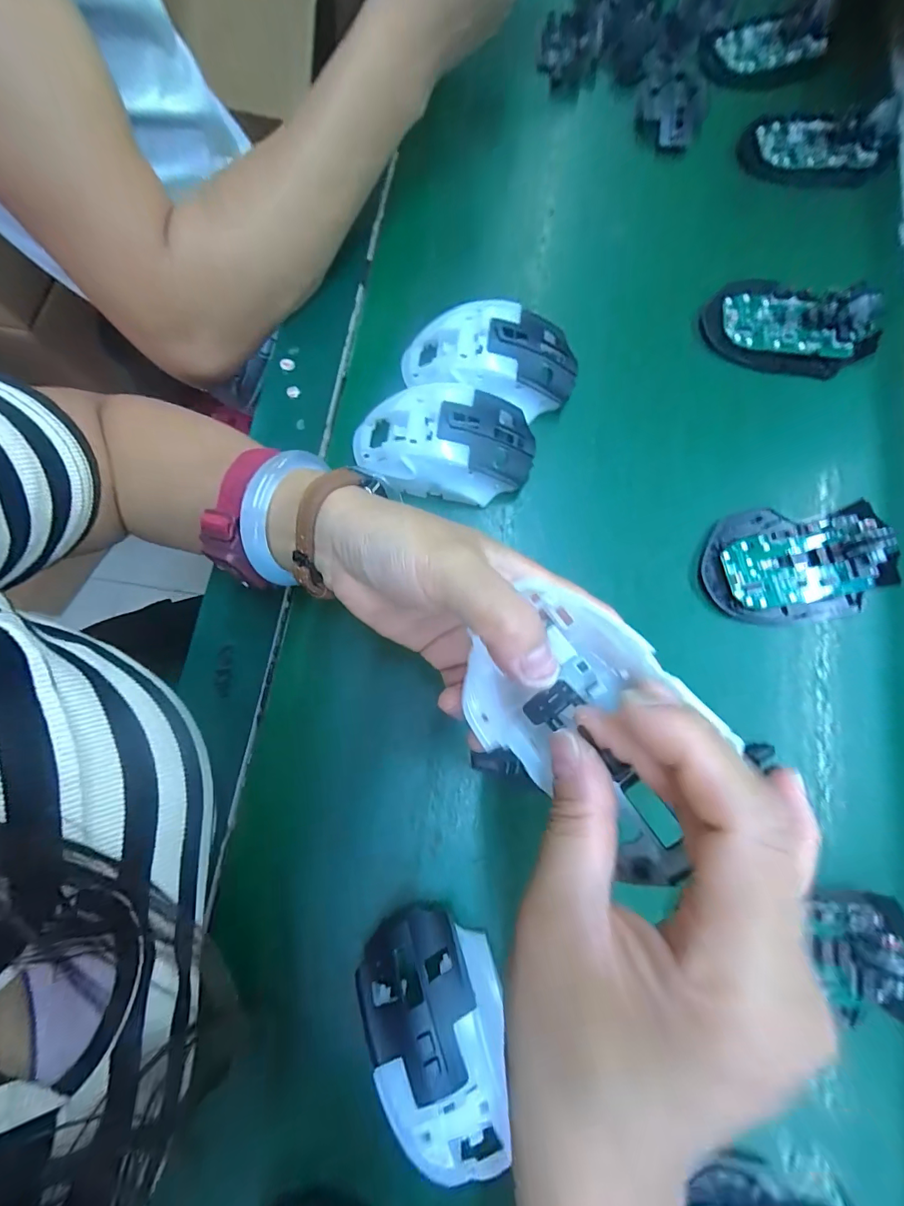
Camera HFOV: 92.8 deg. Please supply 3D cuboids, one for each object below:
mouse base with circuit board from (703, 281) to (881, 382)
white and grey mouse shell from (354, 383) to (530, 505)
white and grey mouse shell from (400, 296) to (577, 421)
[{"bbox_3d":[0.241,-0.197,0.302,0.116,0.028,0.065,15,79,4],"label":"mouse base with circuit board"},{"bbox_3d":[-0.007,-0.100,0.278,0.115,0.035,0.064,3,78,2],"label":"white and grey mouse shell"},{"bbox_3d":[0.024,-0.163,0.288,0.115,0.033,0.062,2,78,1],"label":"white and grey mouse shell"}]

